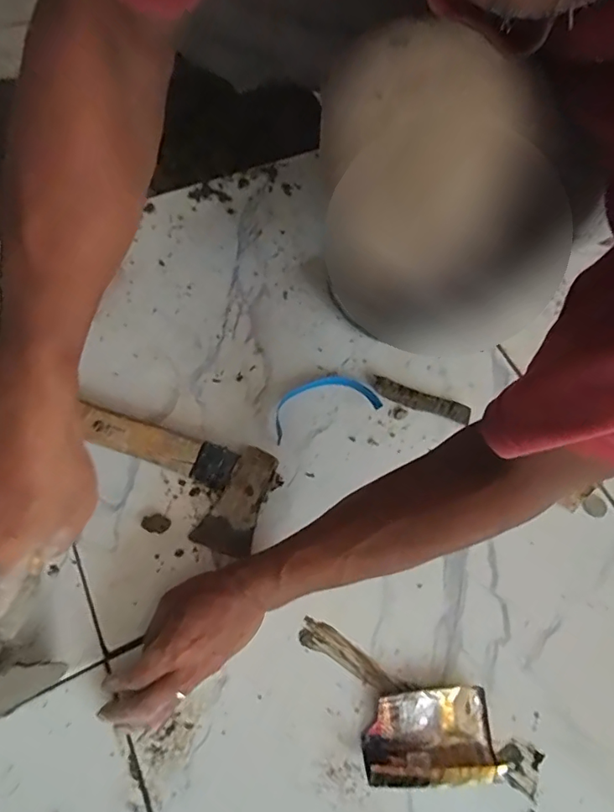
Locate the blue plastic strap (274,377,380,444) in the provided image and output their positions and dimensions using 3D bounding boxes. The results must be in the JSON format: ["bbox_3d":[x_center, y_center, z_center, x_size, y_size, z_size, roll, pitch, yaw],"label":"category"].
[{"bbox_3d":[0.016,-0.005,0.533,0.115,0.008,0.056,-16,67,-11],"label":"blue plastic strap"}]

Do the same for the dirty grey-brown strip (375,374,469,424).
[{"bbox_3d":[0.122,-0.006,0.544,0.108,0.013,0.024,21,65,6],"label":"dirty grey-brown strip"}]

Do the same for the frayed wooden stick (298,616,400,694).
[{"bbox_3d":[0.036,0.219,0.439,0.092,0.005,0.023,29,66,10],"label":"frayed wooden stick"}]

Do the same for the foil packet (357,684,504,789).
[{"bbox_3d":[0.098,0.268,0.406,0.104,0.023,0.062,-4,65,-5],"label":"foil packet"}]

